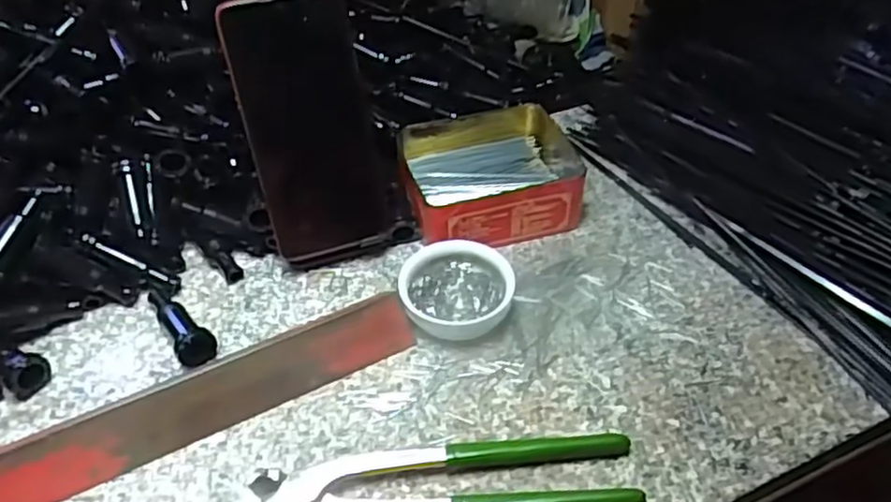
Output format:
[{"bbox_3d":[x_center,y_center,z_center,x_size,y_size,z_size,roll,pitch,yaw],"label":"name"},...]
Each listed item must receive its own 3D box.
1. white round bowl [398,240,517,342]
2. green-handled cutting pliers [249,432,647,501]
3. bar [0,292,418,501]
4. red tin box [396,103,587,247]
[{"bbox_3d":[0.007,0.026,0.454,0.070,0.027,0.065,-1,45,1],"label":"white round bowl"},{"bbox_3d":[0.001,0.121,0.369,0.195,0.016,0.042,-4,45,-3],"label":"green-handled cutting pliers"},{"bbox_3d":[-0.137,0.085,0.395,0.253,0.039,0.007,-21,6,-20],"label":"bar"},{"bbox_3d":[0.031,-0.058,0.531,0.130,0.044,0.117,-14,46,-12],"label":"red tin box"}]

